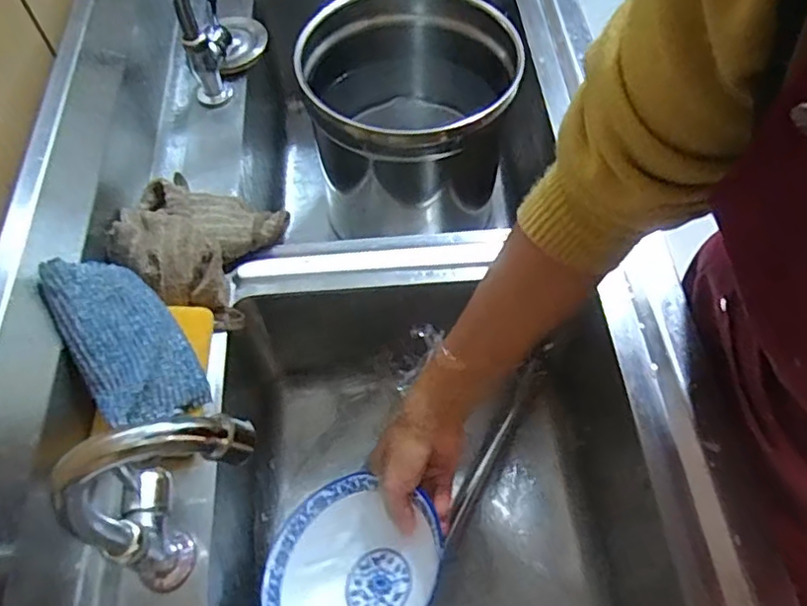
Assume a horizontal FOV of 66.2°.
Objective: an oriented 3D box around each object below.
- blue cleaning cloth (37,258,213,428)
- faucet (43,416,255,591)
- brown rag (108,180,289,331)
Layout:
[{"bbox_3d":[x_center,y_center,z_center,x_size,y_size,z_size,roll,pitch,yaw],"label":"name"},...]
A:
[{"bbox_3d":[-0.192,0.025,0.427,0.070,0.021,0.123,-34,96,-48],"label":"blue cleaning cloth"},{"bbox_3d":[-0.124,0.106,0.342,0.103,0.191,0.038,-27,63,-14],"label":"faucet"},{"bbox_3d":[-0.176,-0.053,0.517,0.118,0.082,0.130,14,61,8],"label":"brown rag"}]

